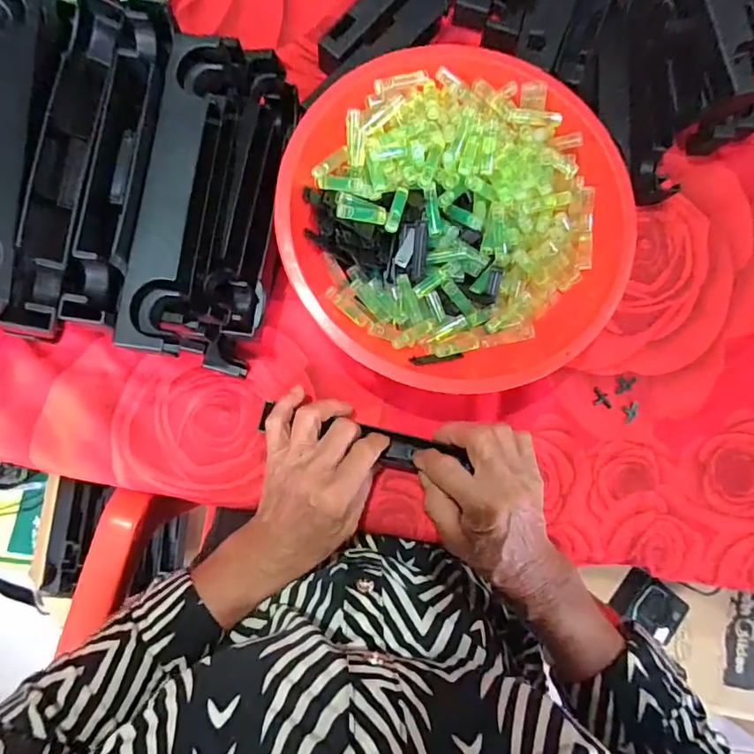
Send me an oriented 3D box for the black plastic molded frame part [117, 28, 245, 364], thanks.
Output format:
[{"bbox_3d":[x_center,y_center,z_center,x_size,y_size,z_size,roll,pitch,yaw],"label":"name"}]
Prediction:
[{"bbox_3d":[-0.122,-0.116,0.301,0.037,0.023,0.203,15,80,-40],"label":"black plastic molded frame part"}]

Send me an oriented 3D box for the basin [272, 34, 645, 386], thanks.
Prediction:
[{"bbox_3d":[0.055,-0.114,0.377,0.237,0.074,0.242,0,83,-3],"label":"basin"}]

